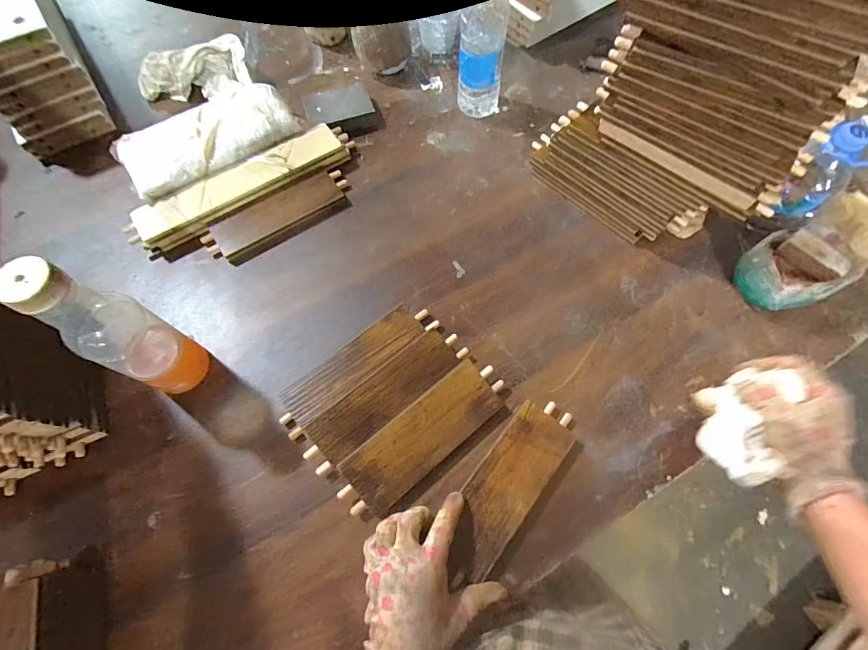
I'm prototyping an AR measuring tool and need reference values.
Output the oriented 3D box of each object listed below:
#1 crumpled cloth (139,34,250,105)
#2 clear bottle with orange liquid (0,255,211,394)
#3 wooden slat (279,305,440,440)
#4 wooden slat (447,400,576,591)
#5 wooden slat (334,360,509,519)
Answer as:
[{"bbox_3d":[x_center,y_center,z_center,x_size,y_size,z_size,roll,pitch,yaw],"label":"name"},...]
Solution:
[{"bbox_3d":[-0.371,-0.387,0.630,0.176,0.057,0.081,-9,68,-5],"label":"crumpled cloth"},{"bbox_3d":[-0.287,0.013,0.384,0.052,0.214,0.060,27,70,9],"label":"clear bottle with orange liquid"},{"bbox_3d":[-0.090,0.042,0.472,0.199,0.018,0.053,-37,73,-15],"label":"wooden slat"},{"bbox_3d":[0.076,0.163,0.417,0.067,0.008,0.191,33,70,12],"label":"wooden slat"},{"bbox_3d":[-0.010,0.119,0.438,0.194,0.023,0.065,-38,73,-15],"label":"wooden slat"}]

